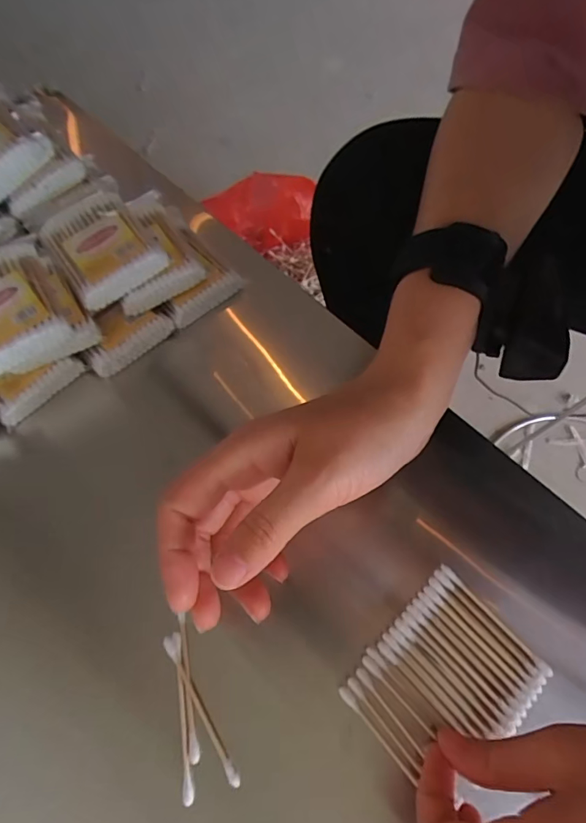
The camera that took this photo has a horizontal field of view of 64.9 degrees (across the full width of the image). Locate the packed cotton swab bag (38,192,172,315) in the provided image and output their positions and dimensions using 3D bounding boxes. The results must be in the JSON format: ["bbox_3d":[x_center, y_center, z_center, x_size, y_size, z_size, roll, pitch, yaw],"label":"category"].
[{"bbox_3d":[-0.123,-0.107,0.292,0.056,0.016,0.074,-34,71,-15],"label":"packed cotton swab bag"}]

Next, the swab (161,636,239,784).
[{"bbox_3d":[-0.045,0.142,0.222,0.005,0.004,0.069,-30,70,-13],"label":"swab"}]

